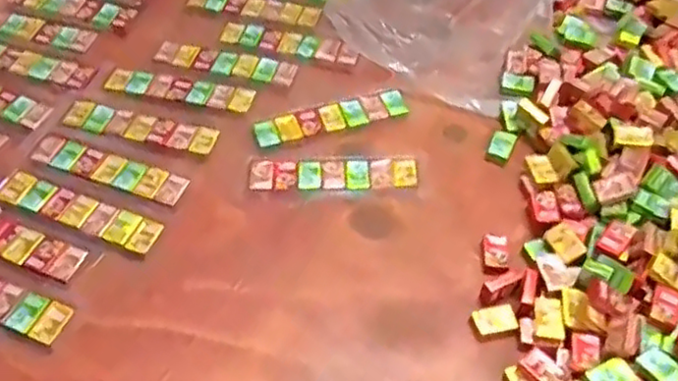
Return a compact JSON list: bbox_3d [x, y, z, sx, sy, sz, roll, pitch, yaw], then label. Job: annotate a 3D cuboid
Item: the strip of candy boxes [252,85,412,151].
[{"bbox_3d":[-0.006,-0.058,0.523,0.119,0.004,0.029,-16,54,-12],"label":"strip of candy boxes"}]

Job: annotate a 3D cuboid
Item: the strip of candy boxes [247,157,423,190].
[{"bbox_3d":[-0.003,-0.012,0.490,0.117,0.004,0.025,-2,52,-1],"label":"strip of candy boxes"}]

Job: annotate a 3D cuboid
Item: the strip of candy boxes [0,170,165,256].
[{"bbox_3d":[-0.177,0.013,0.464,0.117,0.006,0.026,17,54,13],"label":"strip of candy boxes"}]

